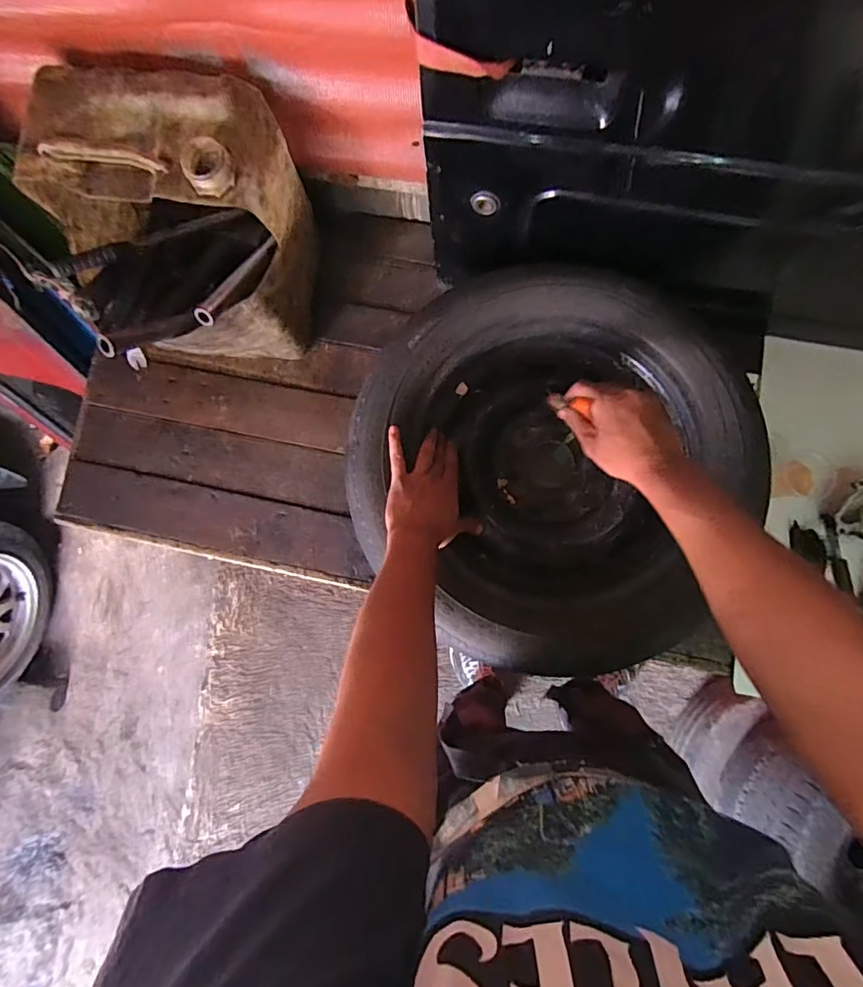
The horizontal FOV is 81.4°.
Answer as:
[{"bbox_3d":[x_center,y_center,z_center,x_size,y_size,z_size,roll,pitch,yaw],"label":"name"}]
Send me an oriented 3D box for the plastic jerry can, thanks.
[{"bbox_3d":[-0.343,-0.351,0.708,0.294,0.291,0.268,7,80,3],"label":"plastic jerry can"}]

